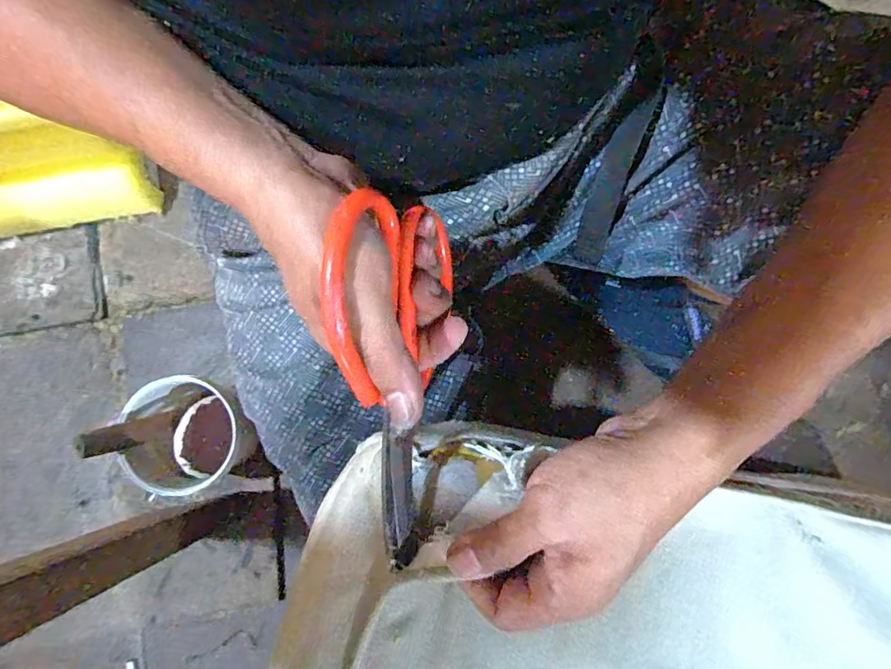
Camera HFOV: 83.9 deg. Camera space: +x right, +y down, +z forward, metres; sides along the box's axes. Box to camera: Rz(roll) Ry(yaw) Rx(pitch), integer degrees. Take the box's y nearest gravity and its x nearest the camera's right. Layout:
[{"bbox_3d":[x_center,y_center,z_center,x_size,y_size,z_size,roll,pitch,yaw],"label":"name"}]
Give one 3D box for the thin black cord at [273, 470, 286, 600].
[{"bbox_3d":[-0.207,0.249,0.617,0.010,0.013,0.150,-7,80,0],"label":"thin black cord"}]

